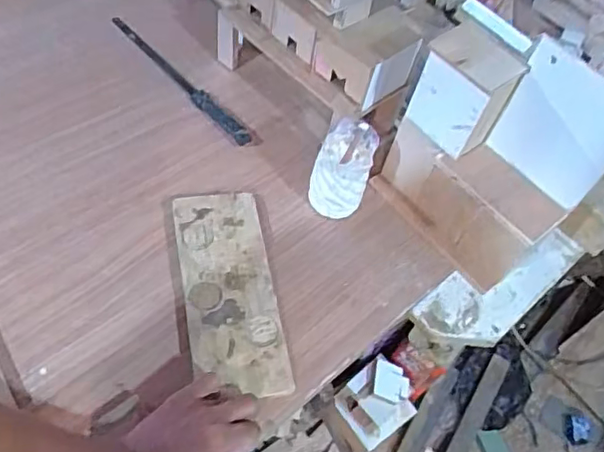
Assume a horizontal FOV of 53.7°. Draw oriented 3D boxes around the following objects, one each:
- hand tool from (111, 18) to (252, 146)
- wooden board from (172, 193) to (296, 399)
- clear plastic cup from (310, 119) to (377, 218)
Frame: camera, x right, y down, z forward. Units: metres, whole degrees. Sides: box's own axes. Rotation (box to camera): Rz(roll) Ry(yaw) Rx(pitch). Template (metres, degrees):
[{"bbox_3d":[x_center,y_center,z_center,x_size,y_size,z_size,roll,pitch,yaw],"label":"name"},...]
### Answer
[{"bbox_3d":[-0.168,-0.205,0.814,0.028,0.018,0.291,-35,69,-28],"label":"hand tool"},{"bbox_3d":[-0.077,0.063,0.630,0.096,0.020,0.238,-10,58,-13],"label":"wooden board"},{"bbox_3d":[0.047,-0.065,0.700,0.066,0.107,0.069,15,54,6],"label":"clear plastic cup"}]

